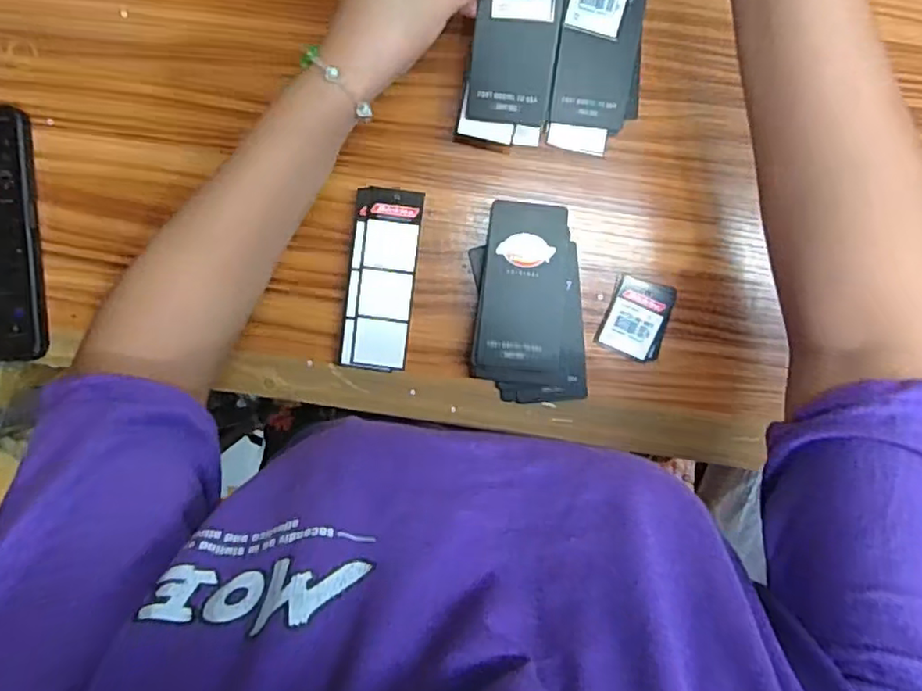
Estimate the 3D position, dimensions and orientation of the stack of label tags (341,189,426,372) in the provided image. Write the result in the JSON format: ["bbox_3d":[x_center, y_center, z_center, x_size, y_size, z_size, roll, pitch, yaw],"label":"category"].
[{"bbox_3d":[-0.054,-0.044,0.426,0.044,0.012,0.120,7,97,1],"label":"stack of label tags"}]

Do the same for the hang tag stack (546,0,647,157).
[{"bbox_3d":[0.091,-0.190,0.405,0.055,0.016,0.121,6,97,1],"label":"hang tag stack"}]

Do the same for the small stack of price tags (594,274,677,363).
[{"bbox_3d":[0.121,-0.018,0.429,0.043,0.008,0.053,17,97,0],"label":"small stack of price tags"}]

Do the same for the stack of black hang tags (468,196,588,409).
[{"bbox_3d":[0.045,-0.026,0.422,0.074,0.023,0.131,-4,97,2],"label":"stack of black hang tags"}]

